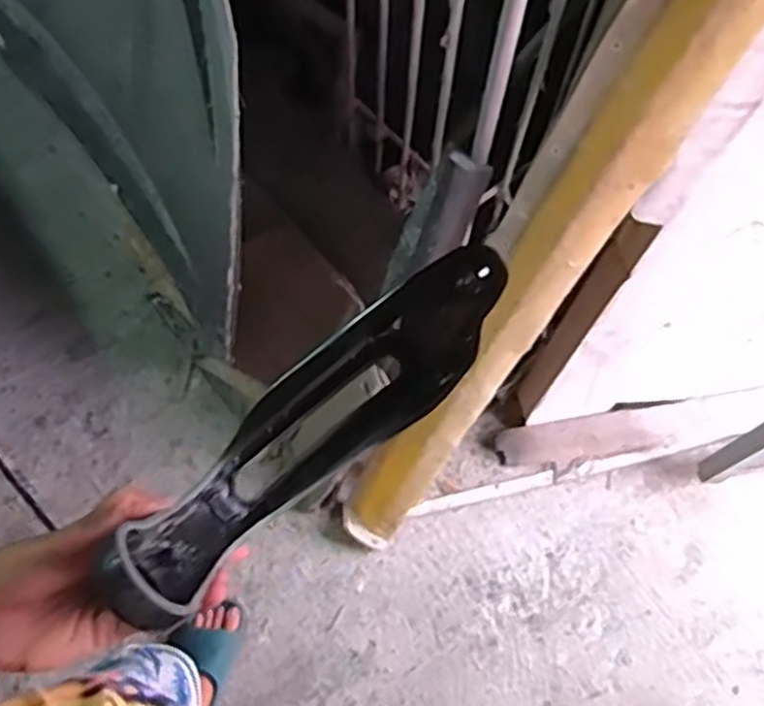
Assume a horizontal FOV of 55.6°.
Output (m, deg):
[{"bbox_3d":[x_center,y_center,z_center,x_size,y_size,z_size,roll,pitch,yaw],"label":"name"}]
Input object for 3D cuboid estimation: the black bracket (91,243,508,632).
[{"bbox_3d":[-0.036,0.035,0.437,0.081,0.162,0.263,41,74,16],"label":"black bracket"}]

